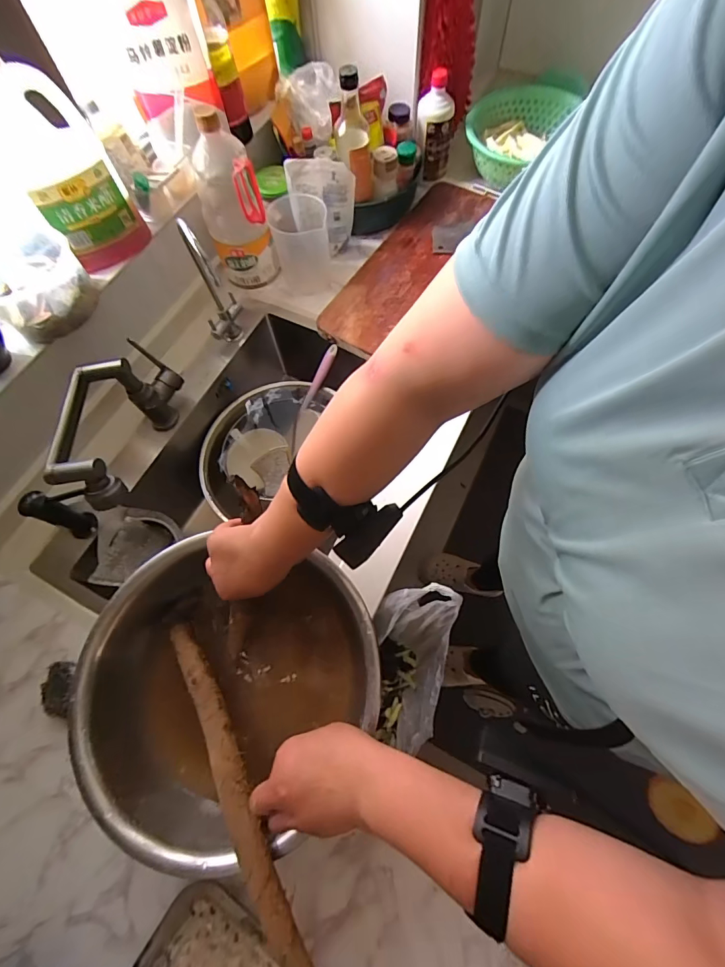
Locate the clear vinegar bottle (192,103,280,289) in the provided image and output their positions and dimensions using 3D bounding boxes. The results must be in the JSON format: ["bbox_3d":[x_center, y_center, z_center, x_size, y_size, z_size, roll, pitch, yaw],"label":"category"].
[{"bbox_3d":[-0.225,-0.475,0.710,0.104,0.253,0.084,-17,67,-4],"label":"clear vinegar bottle"}]

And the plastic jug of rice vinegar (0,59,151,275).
[{"bbox_3d":[-0.427,-0.447,0.581,0.121,0.229,0.094,-40,71,-13],"label":"plastic jug of rice vinegar"}]

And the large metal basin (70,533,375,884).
[{"bbox_3d":[-0.174,0.254,0.533,0.314,0.180,0.308,31,72,14],"label":"large metal basin"}]

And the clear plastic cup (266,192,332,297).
[{"bbox_3d":[-0.117,-0.467,0.806,0.107,0.139,0.107,-1,68,3],"label":"clear plastic cup"}]

